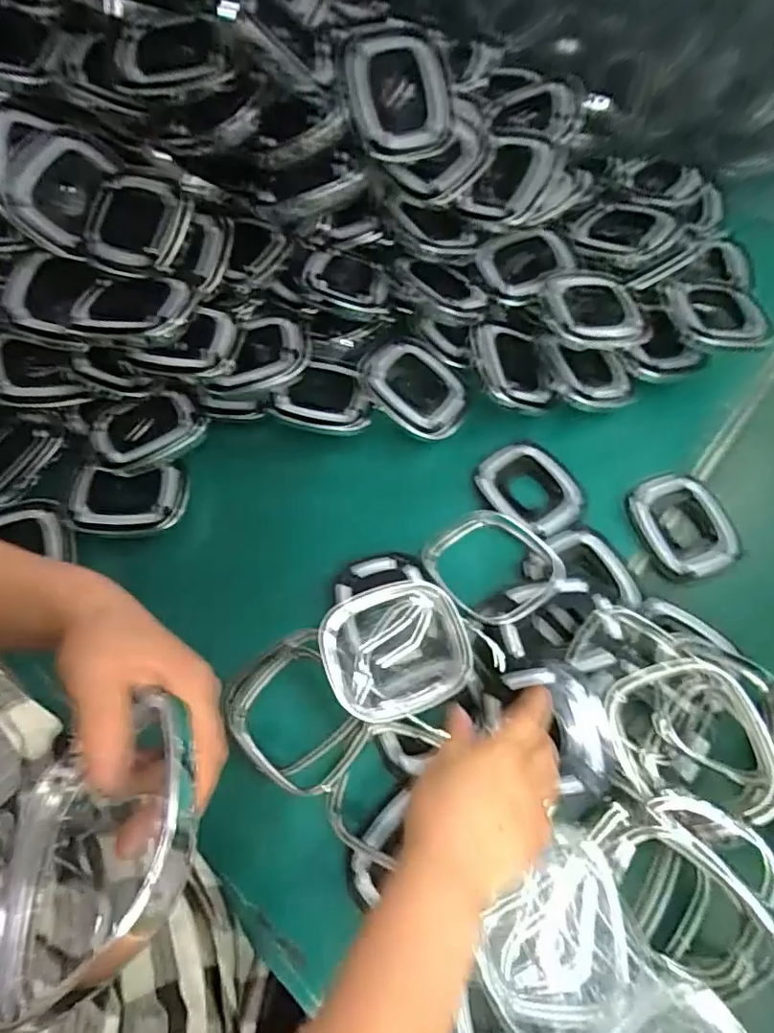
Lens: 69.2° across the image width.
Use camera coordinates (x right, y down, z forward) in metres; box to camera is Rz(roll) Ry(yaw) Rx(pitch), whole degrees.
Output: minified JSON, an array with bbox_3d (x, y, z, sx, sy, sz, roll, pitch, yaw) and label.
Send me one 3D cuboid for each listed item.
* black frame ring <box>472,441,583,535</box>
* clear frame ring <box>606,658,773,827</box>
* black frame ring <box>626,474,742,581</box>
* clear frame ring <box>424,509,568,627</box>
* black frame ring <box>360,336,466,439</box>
[{"bbox_3d":[0.151,-0.030,0.583,0.086,0.015,0.105,-29,66,-14],"label":"black frame ring"},{"bbox_3d":[0.230,0.173,0.423,0.107,0.024,0.123,-24,83,19],"label":"clear frame ring"},{"bbox_3d":[0.296,0.008,0.559,0.088,0.018,0.104,-18,64,-8],"label":"black frame ring"},{"bbox_3d":[0.101,0.042,0.540,0.113,0.019,0.132,-34,52,-18],"label":"clear frame ring"},{"bbox_3d":[0.031,-0.144,0.615,0.116,0.028,0.106,24,64,-7],"label":"black frame ring"}]

